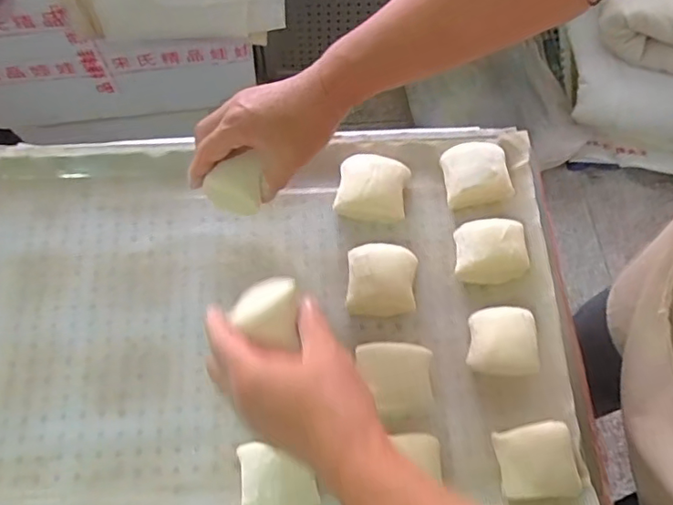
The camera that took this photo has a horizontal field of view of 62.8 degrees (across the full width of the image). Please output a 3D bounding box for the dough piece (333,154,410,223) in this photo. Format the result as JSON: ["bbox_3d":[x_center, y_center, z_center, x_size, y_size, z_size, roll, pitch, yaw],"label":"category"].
[{"bbox_3d":[0.037,-0.066,0.559,0.070,0.043,0.059,10,68,4],"label":"dough piece"}]

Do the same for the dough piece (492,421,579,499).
[{"bbox_3d":[0.171,0.177,0.469,0.068,0.031,0.057,-8,68,-4],"label":"dough piece"}]

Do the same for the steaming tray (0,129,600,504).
[{"bbox_3d":[-0.081,0.072,0.521,0.584,0.073,0.397,-3,67,-2],"label":"steaming tray"}]

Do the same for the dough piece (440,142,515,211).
[{"bbox_3d":[0.142,-0.081,0.563,0.067,0.040,0.059,-10,68,-5],"label":"dough piece"}]

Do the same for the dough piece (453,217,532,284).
[{"bbox_3d":[0.152,-0.002,0.537,0.071,0.035,0.055,2,67,0],"label":"dough piece"}]

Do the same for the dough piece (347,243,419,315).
[{"bbox_3d":[0.042,0.026,0.527,0.065,0.031,0.063,3,67,0],"label":"dough piece"}]

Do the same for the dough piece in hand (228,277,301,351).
[{"bbox_3d":[-0.052,0.043,0.394,0.049,0.025,0.052,-2,64,3],"label":"dough piece in hand"}]

